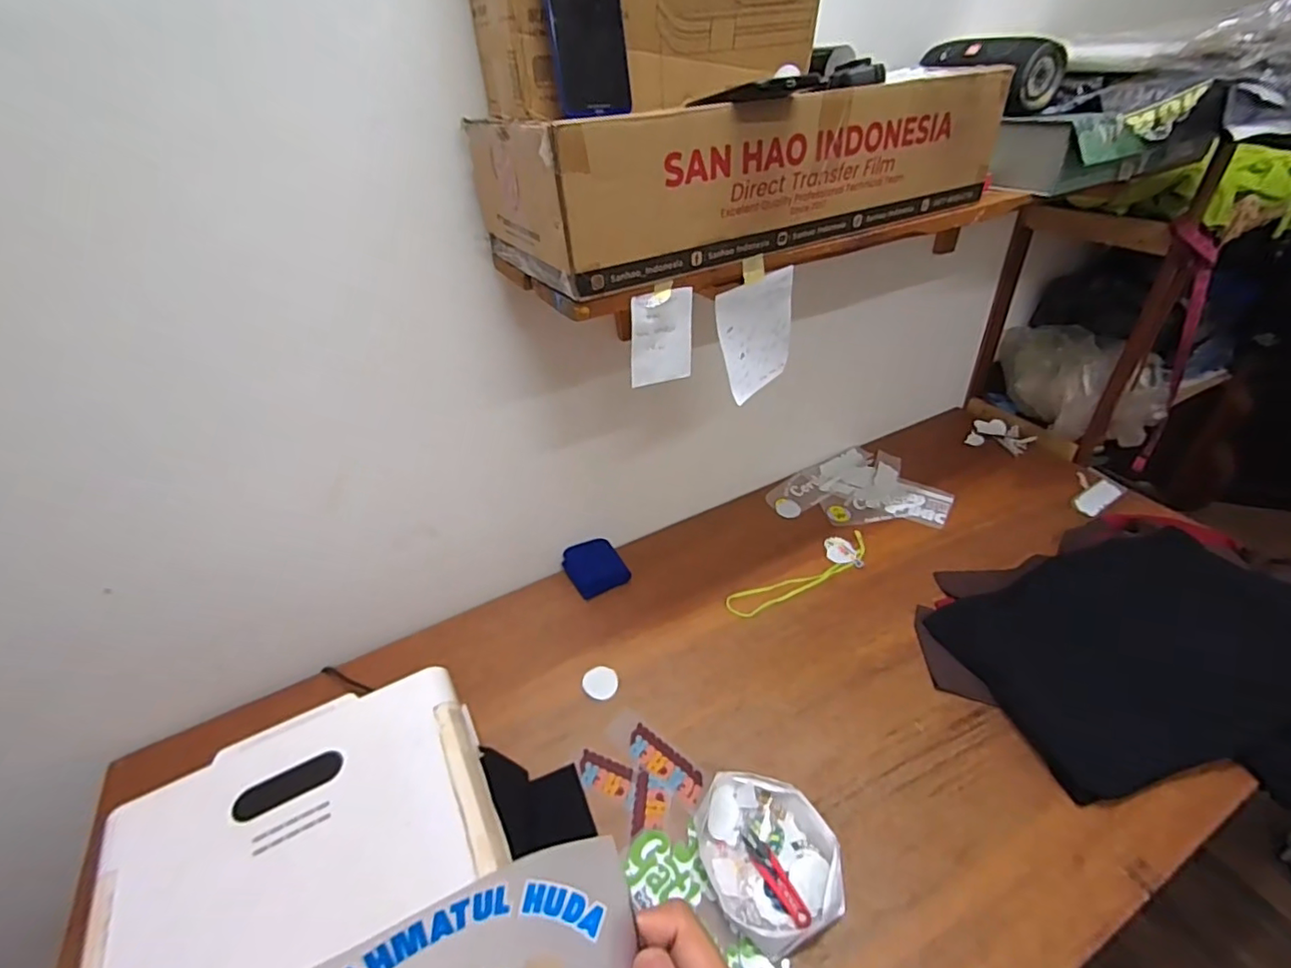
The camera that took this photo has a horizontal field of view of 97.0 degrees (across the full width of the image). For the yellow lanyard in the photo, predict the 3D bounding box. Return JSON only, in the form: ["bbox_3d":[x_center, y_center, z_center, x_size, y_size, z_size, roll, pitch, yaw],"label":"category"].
[{"bbox_3d":[0.322,0.181,1.142,0.356,0.015,0.094,-25,43,-24],"label":"yellow lanyard"}]

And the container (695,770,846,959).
[{"bbox_3d":[0.157,0.481,0.749,0.163,0.040,0.197,-19,41,-17],"label":"container"}]

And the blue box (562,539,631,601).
[{"bbox_3d":[-0.102,0.169,1.177,0.111,0.036,0.117,-22,42,-21],"label":"blue box"}]

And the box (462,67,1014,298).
[{"bbox_3d":[0.127,-0.415,0.732,0.625,0.145,0.275,-20,41,-19],"label":"box"}]

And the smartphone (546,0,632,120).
[{"bbox_3d":[-0.056,-0.440,0.543,0.071,0.153,0.014,-15,28,-17],"label":"smartphone"}]

